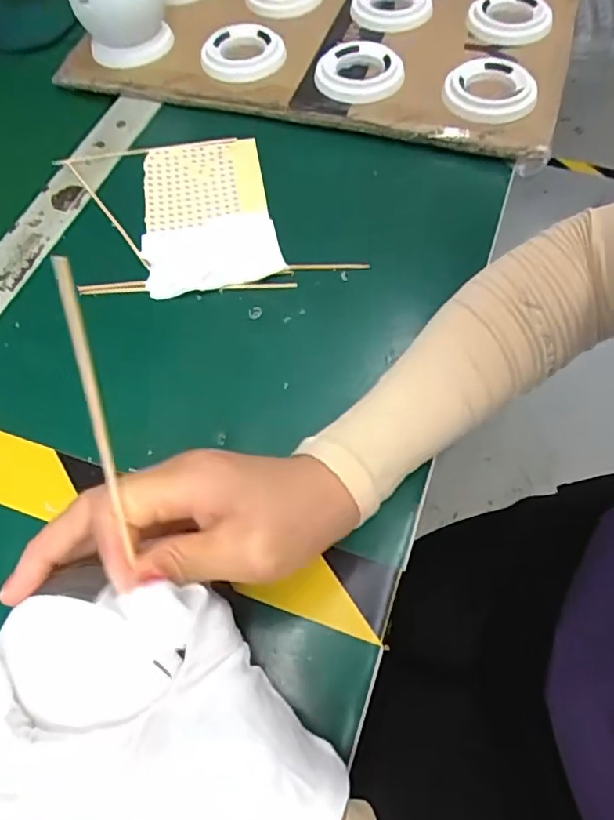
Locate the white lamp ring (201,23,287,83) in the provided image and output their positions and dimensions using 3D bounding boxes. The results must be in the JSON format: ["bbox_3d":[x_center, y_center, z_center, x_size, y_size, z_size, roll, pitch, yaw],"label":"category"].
[{"bbox_3d":[-0.056,-0.308,0.494,0.068,0.012,0.068,-2,61,3],"label":"white lamp ring"}]

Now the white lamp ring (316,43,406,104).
[{"bbox_3d":[0.041,-0.273,0.463,0.064,0.021,0.063,-2,61,3],"label":"white lamp ring"}]

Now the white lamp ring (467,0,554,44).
[{"bbox_3d":[0.178,-0.347,0.500,0.069,0.013,0.074,-2,61,3],"label":"white lamp ring"}]

